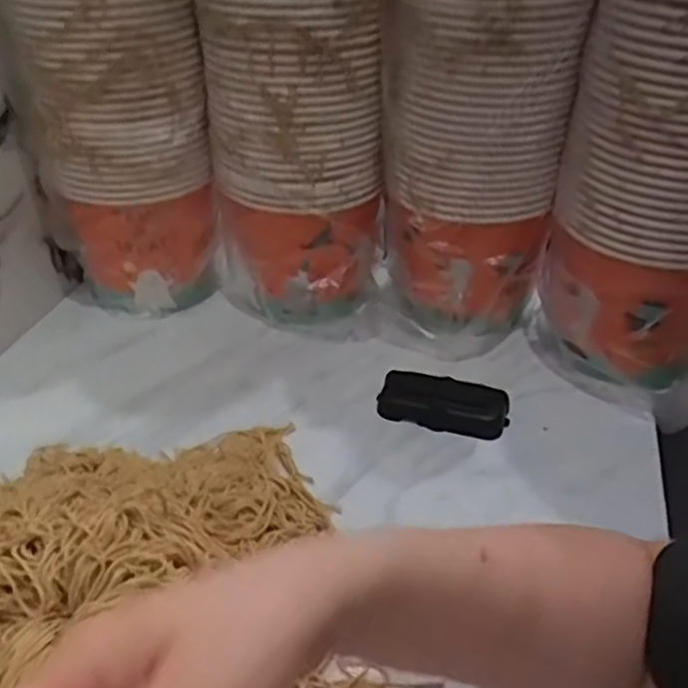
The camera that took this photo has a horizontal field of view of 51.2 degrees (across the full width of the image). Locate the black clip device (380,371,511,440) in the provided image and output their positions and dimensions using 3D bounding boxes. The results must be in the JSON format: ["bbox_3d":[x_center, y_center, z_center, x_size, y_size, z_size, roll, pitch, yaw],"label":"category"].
[{"bbox_3d":[0.083,0.050,0.605,0.107,0.025,0.046,9,36,12],"label":"black clip device"}]

